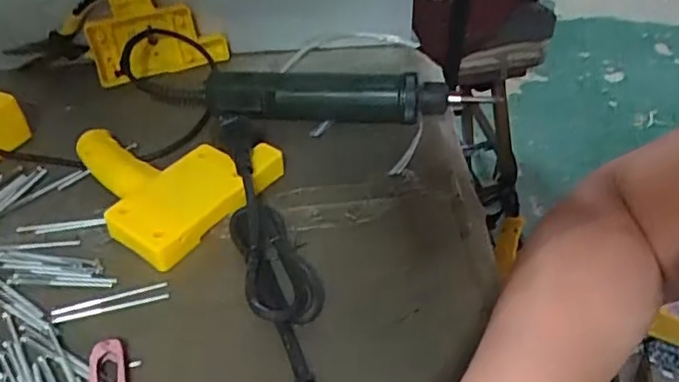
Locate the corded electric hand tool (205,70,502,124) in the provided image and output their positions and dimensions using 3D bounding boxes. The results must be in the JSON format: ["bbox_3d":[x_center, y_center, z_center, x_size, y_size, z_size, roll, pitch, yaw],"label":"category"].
[{"bbox_3d":[0.002,-0.085,0.526,0.243,0.041,0.030,5,42,9],"label":"corded electric hand tool"}]

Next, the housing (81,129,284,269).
[{"bbox_3d":[-0.142,-0.014,0.471,0.153,0.028,0.122,24,48,27],"label":"housing"}]

